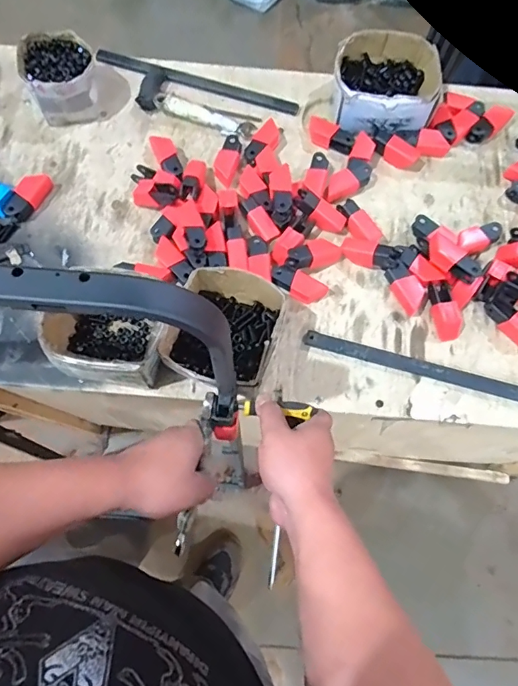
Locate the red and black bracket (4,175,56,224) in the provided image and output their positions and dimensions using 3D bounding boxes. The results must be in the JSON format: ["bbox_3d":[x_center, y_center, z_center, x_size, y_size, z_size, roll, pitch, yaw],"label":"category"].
[{"bbox_3d":[-0.364,-0.230,0.721,0.039,0.028,0.088,26,73,7],"label":"red and black bracket"}]

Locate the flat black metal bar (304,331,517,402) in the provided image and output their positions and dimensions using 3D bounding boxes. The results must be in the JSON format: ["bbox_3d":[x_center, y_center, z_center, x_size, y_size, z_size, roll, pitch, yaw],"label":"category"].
[{"bbox_3d":[0.301,0.050,0.653,0.471,0.012,0.028,15,72,4],"label":"flat black metal bar"}]

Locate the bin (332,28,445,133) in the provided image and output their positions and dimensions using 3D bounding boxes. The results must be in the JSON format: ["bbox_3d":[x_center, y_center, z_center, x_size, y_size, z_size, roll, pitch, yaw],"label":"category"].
[{"bbox_3d":[0.219,-0.450,0.791,0.179,0.071,0.180,0,71,-1],"label":"bin"}]

